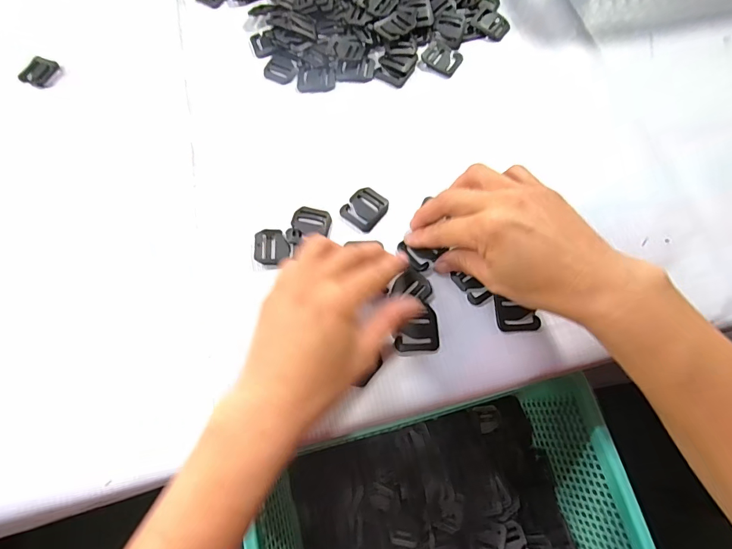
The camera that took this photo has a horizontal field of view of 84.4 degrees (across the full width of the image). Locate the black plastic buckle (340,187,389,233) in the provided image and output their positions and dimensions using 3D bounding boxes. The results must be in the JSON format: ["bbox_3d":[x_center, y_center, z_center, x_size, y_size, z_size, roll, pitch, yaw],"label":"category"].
[{"bbox_3d":[-0.001,-0.053,0.326,0.030,0.004,0.035,35,75,14],"label":"black plastic buckle"}]

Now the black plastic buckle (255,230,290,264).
[{"bbox_3d":[-0.073,-0.022,0.314,0.025,0.006,0.028,-2,70,1],"label":"black plastic buckle"}]

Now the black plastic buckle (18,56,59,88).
[{"bbox_3d":[-0.315,-0.196,0.388,0.032,0.004,0.032,17,71,8],"label":"black plastic buckle"}]

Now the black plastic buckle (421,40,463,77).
[{"bbox_3d":[0.072,-0.205,0.382,0.035,0.004,0.031,33,74,13],"label":"black plastic buckle"}]

